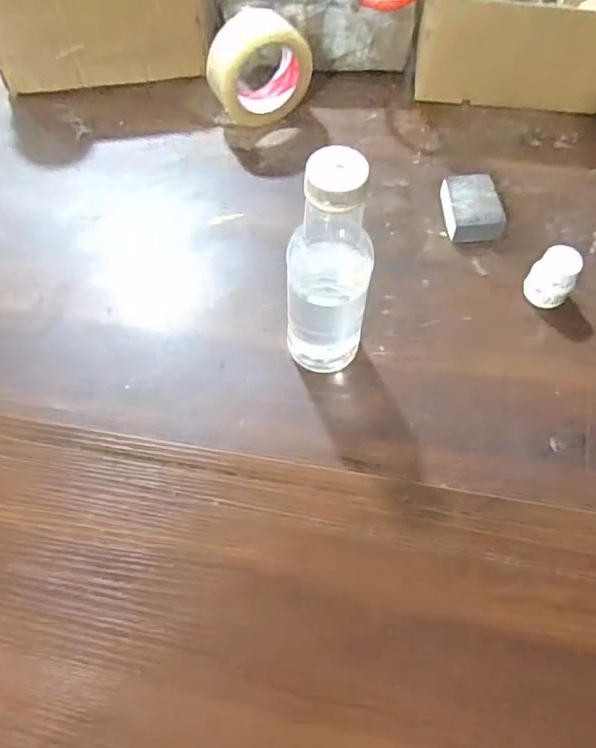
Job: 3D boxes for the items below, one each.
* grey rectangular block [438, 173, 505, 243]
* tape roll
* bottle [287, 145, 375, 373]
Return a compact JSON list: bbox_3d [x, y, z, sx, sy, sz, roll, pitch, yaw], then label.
[{"bbox_3d":[0.178,-0.171,0.603,0.053,0.026,0.069,-8,62,-6],"label":"grey rectangular block"},{"bbox_3d":[-0.040,-0.327,0.638,0.112,0.106,0.046,-22,64,-13],"label":"tape roll"},{"bbox_3d":[0.024,-0.072,0.443,0.062,0.200,0.050,3,61,-1],"label":"bottle"}]

